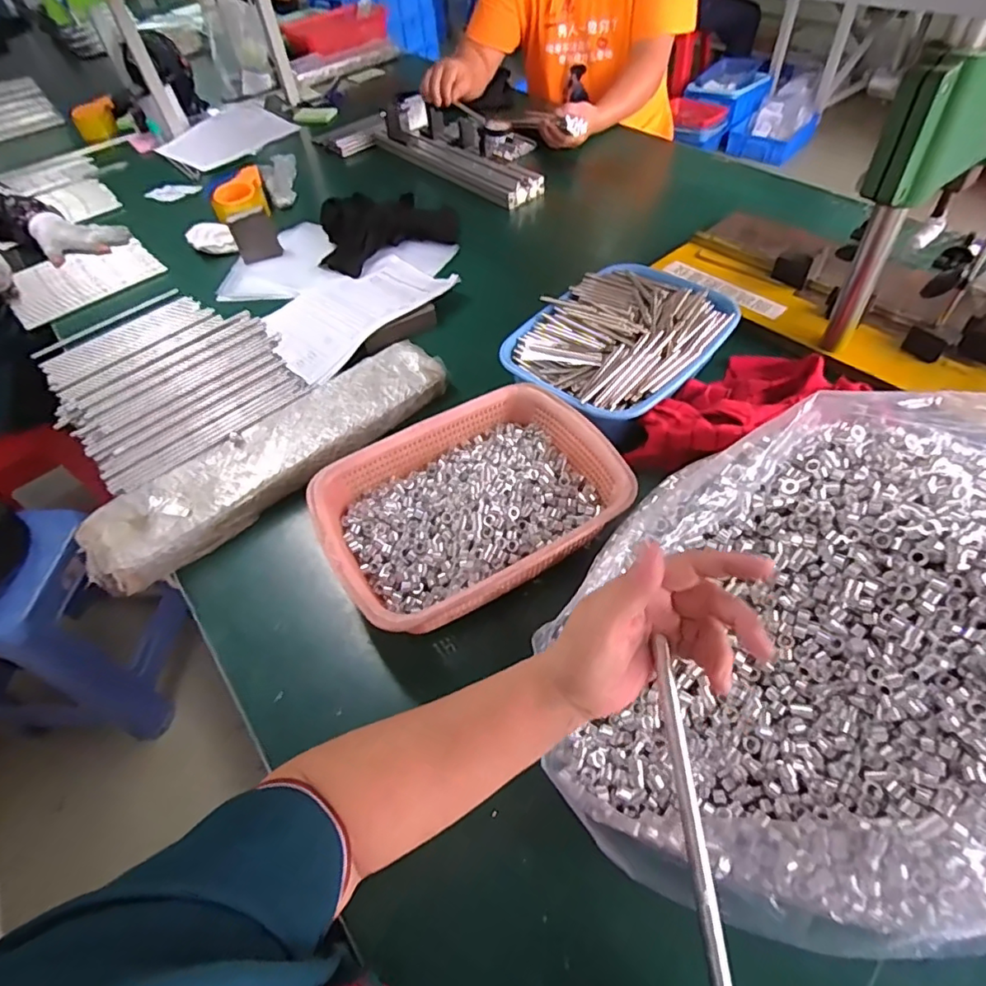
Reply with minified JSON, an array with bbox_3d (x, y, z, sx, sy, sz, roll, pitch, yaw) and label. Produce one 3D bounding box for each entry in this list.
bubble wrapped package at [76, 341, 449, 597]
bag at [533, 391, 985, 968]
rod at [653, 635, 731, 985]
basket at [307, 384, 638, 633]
[{"bbox_3d":[-0.257,-0.051,0.679,0.129,0.042,0.458,34,62,28],"label":"bubble wrapped package"},{"bbox_3d":[0.295,0.103,0.434,0.447,0.141,0.455,18,55,19],"label":"bag"},{"bbox_3d":[0.120,0.197,0.339,0.010,0.007,0.201,-5,70,1],"label":"rod"},{"bbox_3d":[-0.021,0.014,0.586,0.299,0.070,0.222,-26,54,-15],"label":"basket"}]

